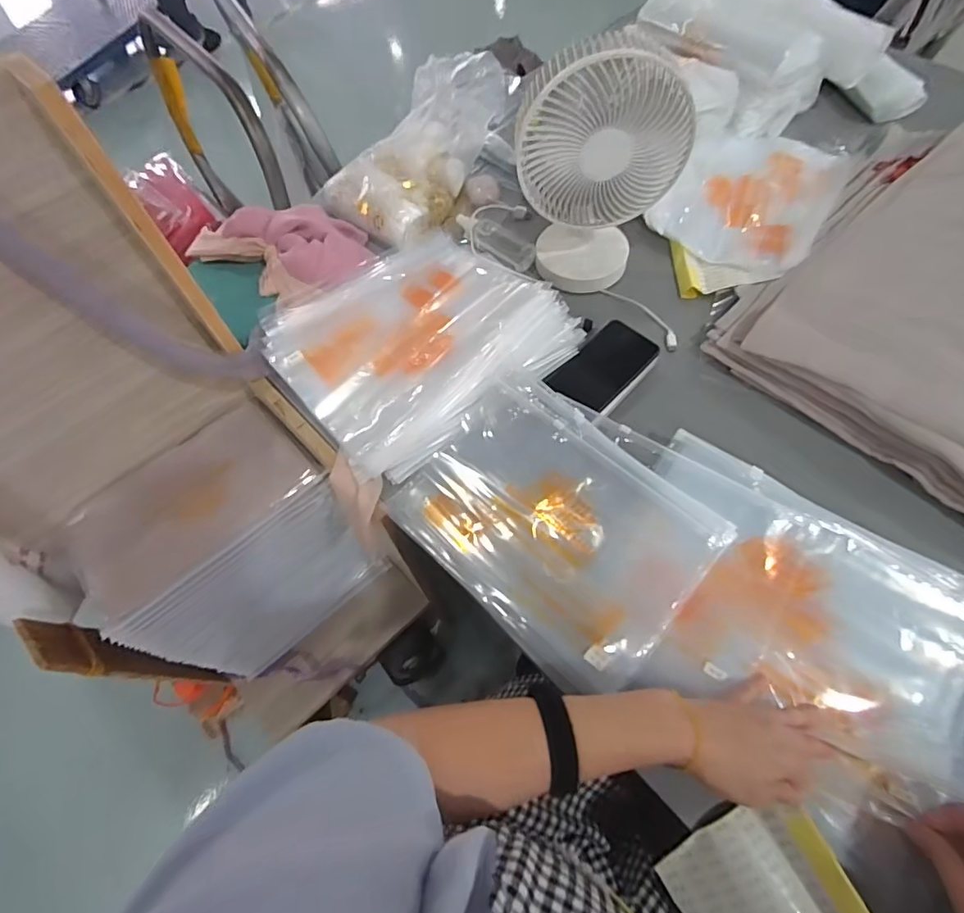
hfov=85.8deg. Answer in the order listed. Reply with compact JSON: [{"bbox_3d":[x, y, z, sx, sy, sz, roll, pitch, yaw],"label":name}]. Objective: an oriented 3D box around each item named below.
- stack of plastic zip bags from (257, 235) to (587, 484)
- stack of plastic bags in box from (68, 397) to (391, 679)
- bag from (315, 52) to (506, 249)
[{"bbox_3d":[-0.080,-0.155,0.647,0.333,0.052,0.300,-32,65,-12],"label":"stack of plastic zip bags"},{"bbox_3d":[-0.356,0.125,0.804,0.291,0.363,0.253,-32,65,-12],"label":"stack of plastic bags in box"},{"bbox_3d":[-0.094,-0.449,0.764,0.172,0.110,0.276,38,90,21],"label":"bag"}]

